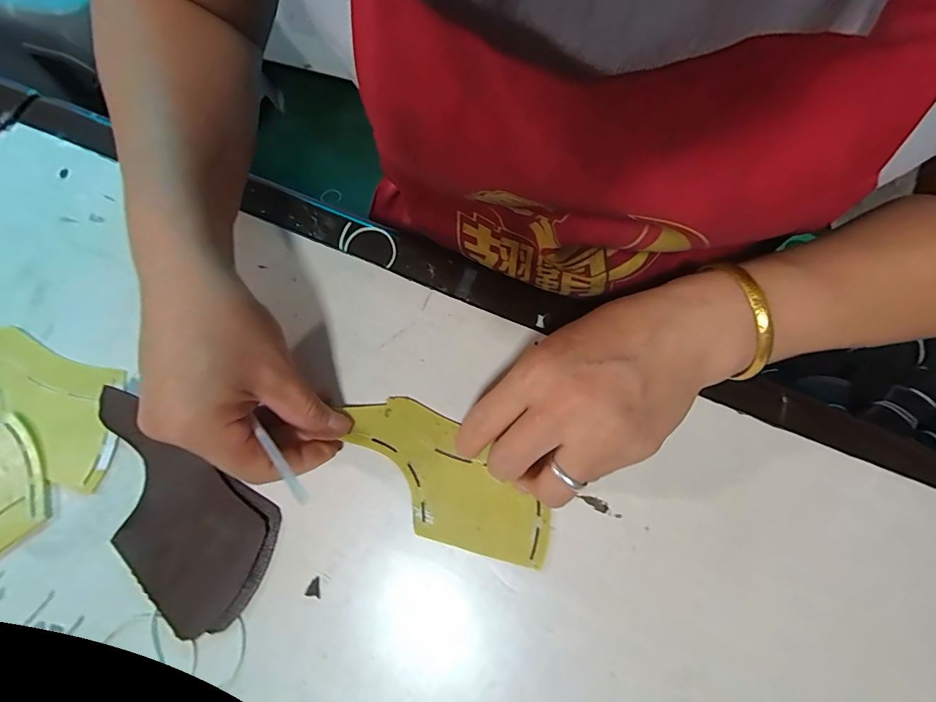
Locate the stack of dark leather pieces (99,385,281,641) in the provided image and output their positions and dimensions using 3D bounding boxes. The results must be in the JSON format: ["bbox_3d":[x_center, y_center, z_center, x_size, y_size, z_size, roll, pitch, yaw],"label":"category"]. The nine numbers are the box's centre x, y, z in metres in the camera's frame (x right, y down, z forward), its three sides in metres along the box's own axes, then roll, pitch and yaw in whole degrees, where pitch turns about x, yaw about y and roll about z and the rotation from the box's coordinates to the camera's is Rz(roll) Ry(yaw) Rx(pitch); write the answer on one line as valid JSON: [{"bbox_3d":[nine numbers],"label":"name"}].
[{"bbox_3d":[-0.182,0.096,0.246,0.143,0.011,0.076,35,80,9],"label":"stack of dark leather pieces"}]

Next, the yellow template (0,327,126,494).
[{"bbox_3d":[-0.292,0.030,0.270,0.151,0.004,0.071,19,78,6],"label":"yellow template"}]

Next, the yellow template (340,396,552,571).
[{"bbox_3d":[-0.015,0.078,0.248,0.137,0.006,0.054,39,80,10],"label":"yellow template"}]

